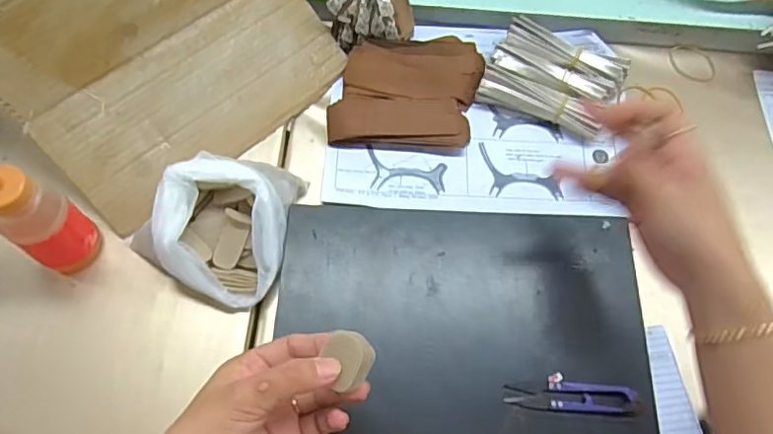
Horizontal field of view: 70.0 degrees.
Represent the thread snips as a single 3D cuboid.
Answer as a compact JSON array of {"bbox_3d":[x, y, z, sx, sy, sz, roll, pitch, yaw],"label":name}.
[{"bbox_3d":[0.143,0.136,0.422,0.102,0.007,0.026,5,65,0],"label":"thread snips"}]

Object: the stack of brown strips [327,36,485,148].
[{"bbox_3d":[0.020,-0.125,0.547,0.141,0.027,0.113,5,68,0],"label":"stack of brown strips"}]

